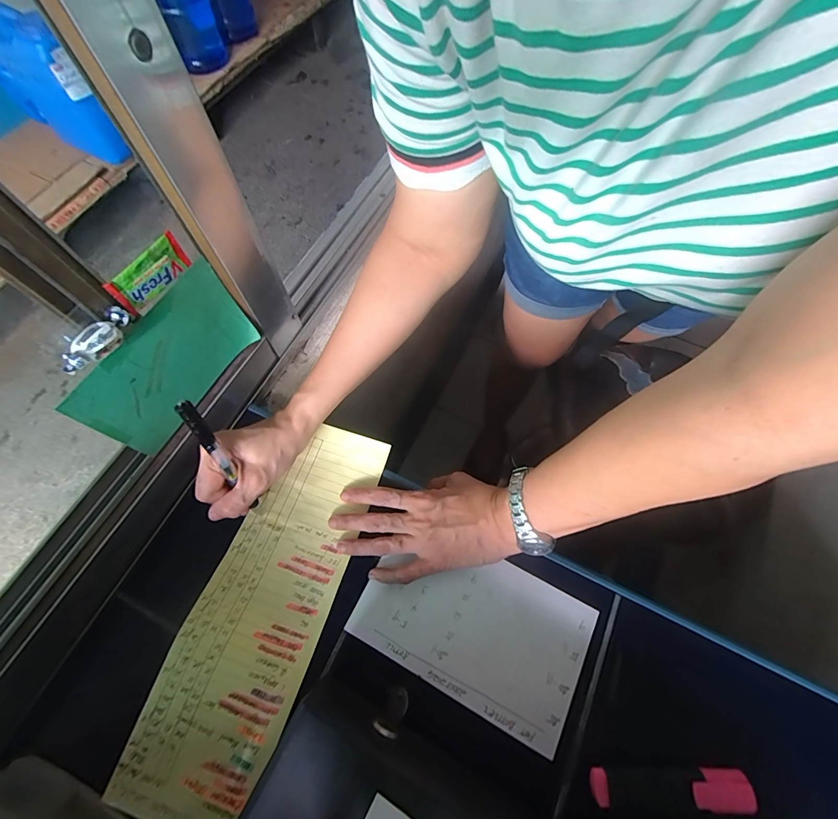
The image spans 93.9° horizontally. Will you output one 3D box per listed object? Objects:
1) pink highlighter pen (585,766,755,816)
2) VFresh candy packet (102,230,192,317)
[{"bbox_3d":[0.179,0.271,0.281,0.107,0.018,0.022,1,67,0],"label":"pink highlighter pen"},{"bbox_3d":[-0.185,-0.094,0.271,0.006,0.030,0.059,25,69,10],"label":"VFresh candy packet"}]

